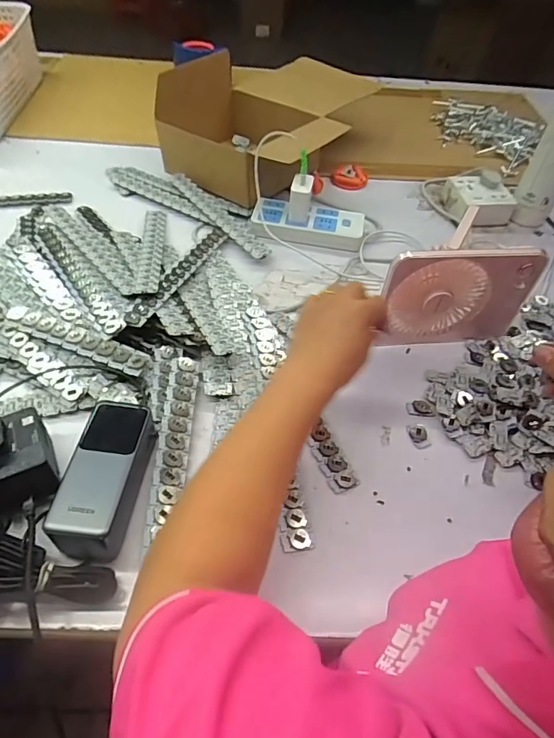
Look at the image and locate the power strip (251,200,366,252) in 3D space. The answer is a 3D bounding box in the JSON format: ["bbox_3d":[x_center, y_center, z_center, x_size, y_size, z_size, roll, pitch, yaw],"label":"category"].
[{"bbox_3d":[0.046,-0.222,0.699,0.166,0.022,0.078,8,51,2],"label":"power strip"}]

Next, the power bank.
[{"bbox_3d":[-0.147,0.093,0.411,0.059,0.046,0.132,8,51,2],"label":"power bank"}]

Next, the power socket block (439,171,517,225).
[{"bbox_3d":[0.331,-0.283,0.757,0.088,0.044,0.092,-8,52,-11],"label":"power socket block"}]

